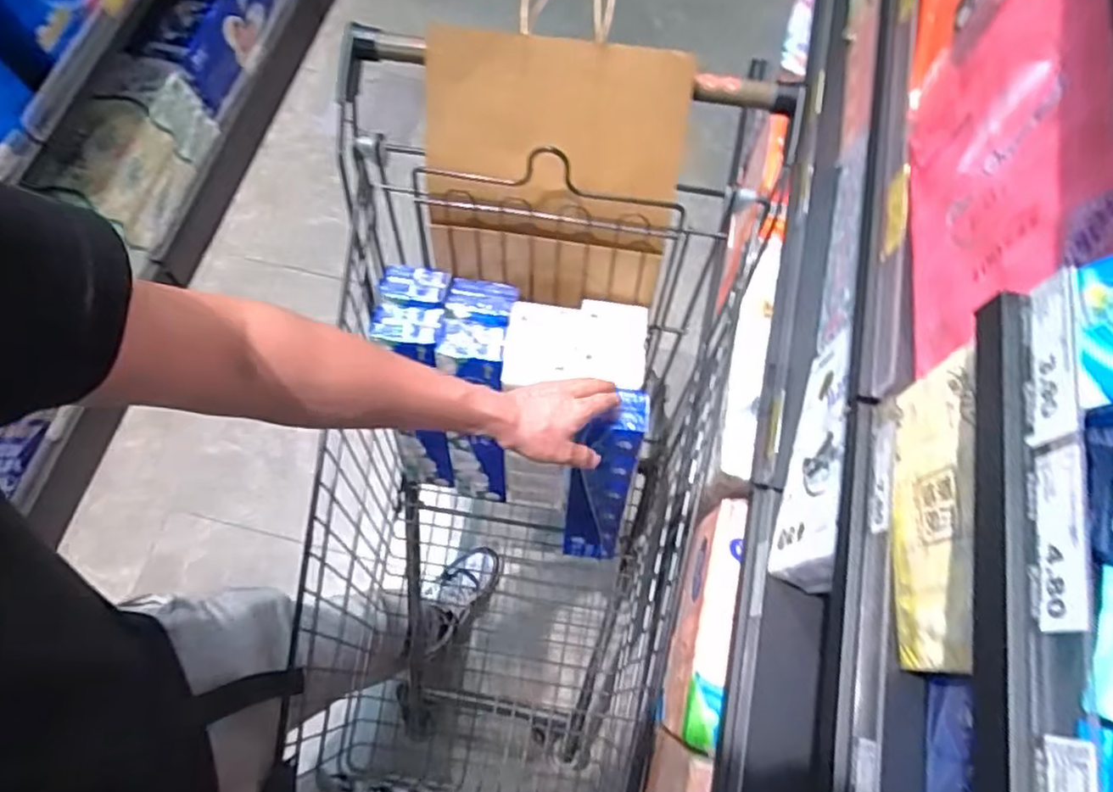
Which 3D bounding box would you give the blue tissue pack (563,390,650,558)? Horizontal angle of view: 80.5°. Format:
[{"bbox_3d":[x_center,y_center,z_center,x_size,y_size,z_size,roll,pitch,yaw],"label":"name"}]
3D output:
[{"bbox_3d":[0.051,0.114,0.806,0.083,0.323,0.061,14,50,4],"label":"blue tissue pack"}]

